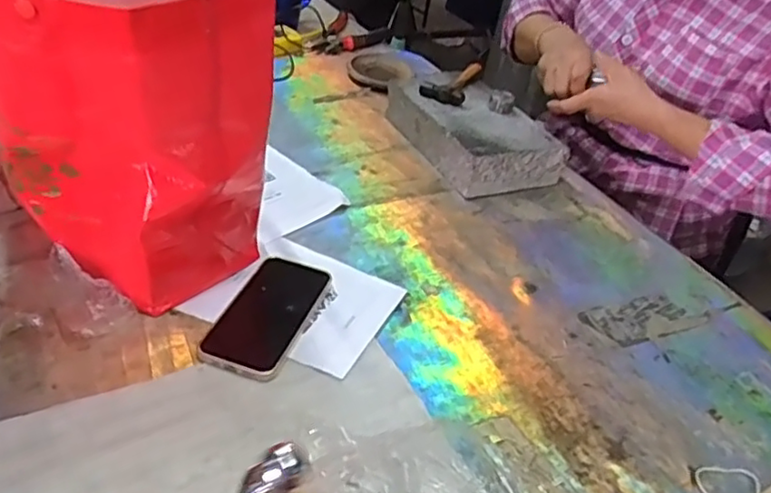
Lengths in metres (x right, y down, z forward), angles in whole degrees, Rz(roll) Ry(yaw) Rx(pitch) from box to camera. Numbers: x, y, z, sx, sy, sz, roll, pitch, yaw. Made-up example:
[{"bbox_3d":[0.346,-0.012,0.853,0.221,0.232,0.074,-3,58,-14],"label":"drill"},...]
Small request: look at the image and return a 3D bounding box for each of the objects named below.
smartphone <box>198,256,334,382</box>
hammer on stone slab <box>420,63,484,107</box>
[{"bbox_3d":[-0.109,0.061,0.596,0.076,0.014,0.152,17,38,8],"label":"smartphone"},{"bbox_3d":[0.102,-0.246,0.948,0.060,0.025,0.148,20,38,12],"label":"hammer on stone slab"}]

